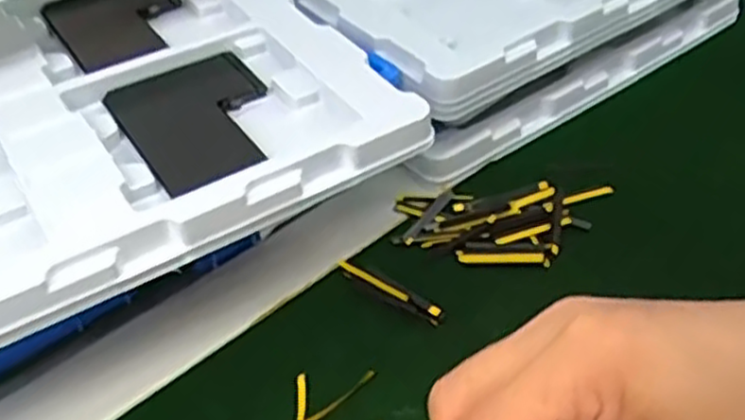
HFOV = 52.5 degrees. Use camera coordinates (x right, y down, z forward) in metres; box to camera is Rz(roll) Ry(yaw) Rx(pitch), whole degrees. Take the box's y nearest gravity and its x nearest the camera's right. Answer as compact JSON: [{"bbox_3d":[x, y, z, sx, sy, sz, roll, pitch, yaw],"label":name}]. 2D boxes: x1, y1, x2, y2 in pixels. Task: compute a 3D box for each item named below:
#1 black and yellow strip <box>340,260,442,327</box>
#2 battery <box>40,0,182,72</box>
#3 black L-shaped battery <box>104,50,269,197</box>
[{"bbox_3d":[0.006,0.036,0.342,0.057,0.005,0.009,27,51,26],"label":"black and yellow strip"},{"bbox_3d":[-0.133,-0.101,0.398,0.065,0.006,0.082,-26,49,-23],"label":"battery"},{"bbox_3d":[-0.076,-0.041,0.333,0.064,0.007,0.088,-24,49,-22],"label":"black L-shaped battery"}]

